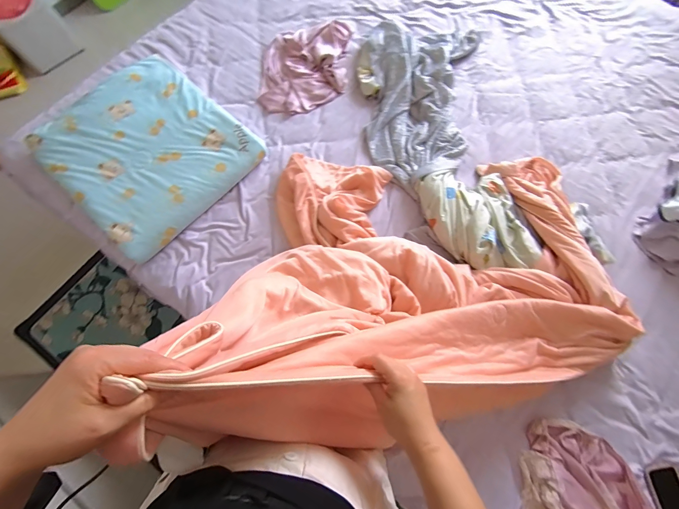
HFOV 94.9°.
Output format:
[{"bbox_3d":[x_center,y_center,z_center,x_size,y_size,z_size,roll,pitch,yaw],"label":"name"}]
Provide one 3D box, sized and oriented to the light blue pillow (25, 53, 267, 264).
[{"bbox_3d":[-0.535,-0.297,0.887,0.489,0.096,0.452,42,76,10],"label":"light blue pillow"}]

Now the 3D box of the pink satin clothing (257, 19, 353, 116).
[{"bbox_3d":[-0.115,-0.623,1.030,0.277,0.051,0.355,2,72,-1],"label":"pink satin clothing"}]

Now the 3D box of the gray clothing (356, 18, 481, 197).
[{"bbox_3d":[0.233,-0.492,0.987,0.378,0.075,0.625,10,72,2],"label":"gray clothing"}]

